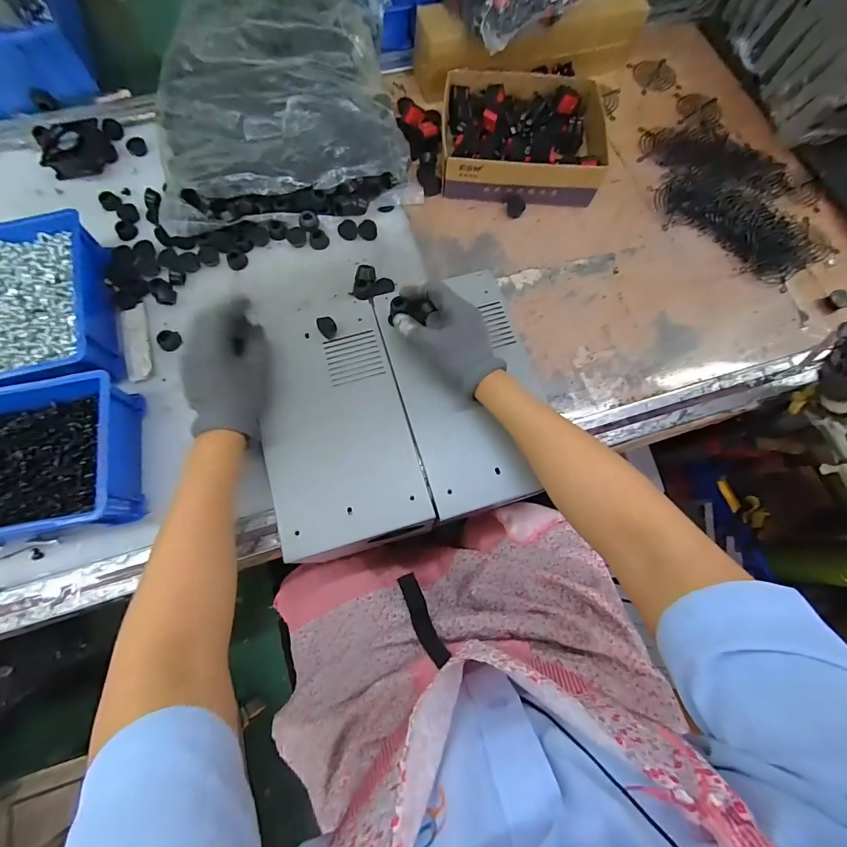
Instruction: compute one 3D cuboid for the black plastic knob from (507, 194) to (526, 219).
[{"bbox_3d":[0.124,-0.291,0.529,0.025,0.014,0.024,13,75,3],"label":"black plastic knob"}]

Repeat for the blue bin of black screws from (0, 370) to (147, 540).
[{"bbox_3d":[-0.394,0.038,0.393,0.194,0.066,0.153,-11,75,-4],"label":"blue bin of black screws"}]

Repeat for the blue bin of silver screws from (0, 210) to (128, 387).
[{"bbox_3d":[-0.437,-0.128,0.440,0.158,0.062,0.203,-15,75,-5],"label":"blue bin of silver screws"}]

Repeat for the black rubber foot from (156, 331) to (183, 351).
[{"bbox_3d":[-0.298,-0.098,0.462,0.023,0.011,0.021,-40,79,-11],"label":"black rubber foot"}]

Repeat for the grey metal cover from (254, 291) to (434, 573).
[{"bbox_3d":[-0.098,-0.010,0.433,0.151,0.031,0.290,-15,75,-5],"label":"grey metal cover"}]

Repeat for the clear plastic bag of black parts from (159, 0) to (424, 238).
[{"bbox_3d":[-0.195,-0.421,0.518,0.314,0.084,0.331,-14,75,-5],"label":"clear plastic bag of black parts"}]

